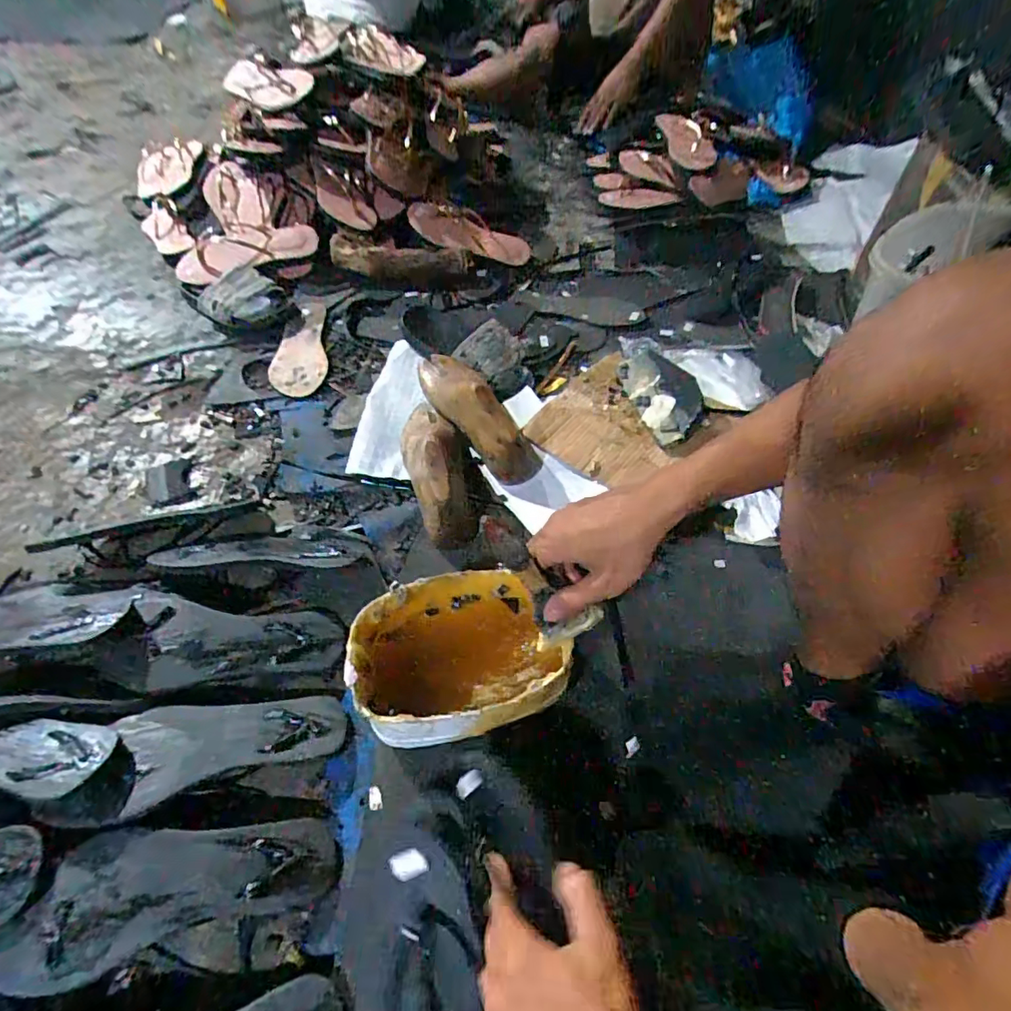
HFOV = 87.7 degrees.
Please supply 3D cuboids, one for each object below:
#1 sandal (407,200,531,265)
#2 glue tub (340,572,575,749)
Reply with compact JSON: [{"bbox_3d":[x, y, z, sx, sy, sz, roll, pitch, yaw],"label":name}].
[{"bbox_3d":[-0.057,-0.513,1.005,0.250,0.076,0.057,7,51,-28],"label":"sandal"},{"bbox_3d":[-0.044,0.137,0.488,0.188,0.066,0.146,-19,56,-13],"label":"glue tub"}]

